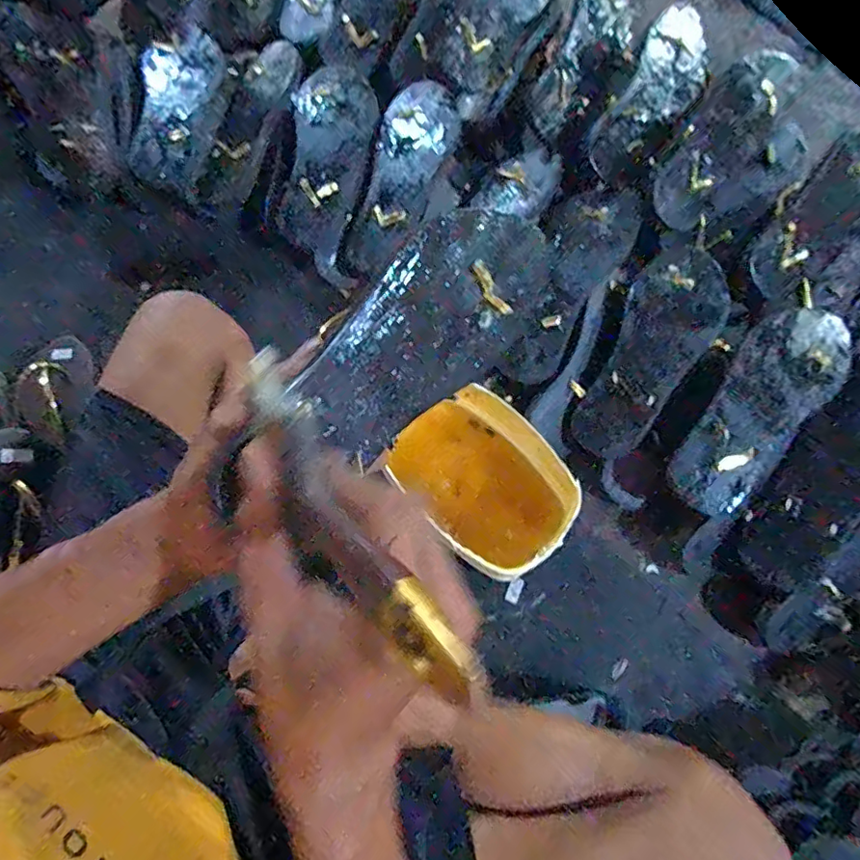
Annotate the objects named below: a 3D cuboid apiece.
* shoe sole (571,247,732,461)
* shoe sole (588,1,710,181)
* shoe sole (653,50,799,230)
[{"bbox_3d":[0.234,-0.081,0.565,0.087,0.023,0.236,30,90,8],"label":"shoe sole"},{"bbox_3d":[0.259,-0.381,0.609,0.079,0.040,0.229,30,78,8],"label":"shoe sole"},{"bbox_3d":[0.325,-0.322,0.588,0.078,0.046,0.228,36,79,9],"label":"shoe sole"}]

